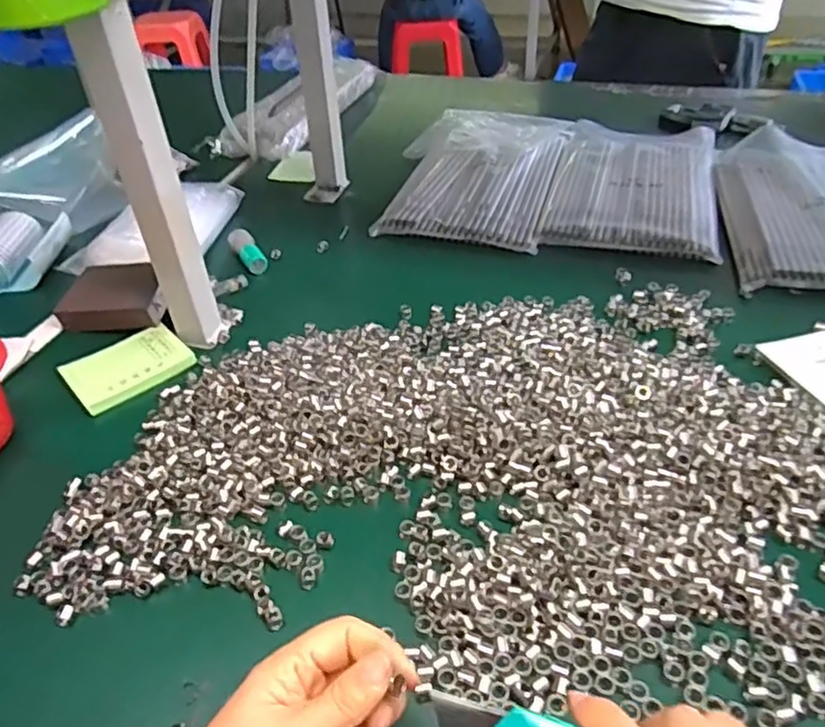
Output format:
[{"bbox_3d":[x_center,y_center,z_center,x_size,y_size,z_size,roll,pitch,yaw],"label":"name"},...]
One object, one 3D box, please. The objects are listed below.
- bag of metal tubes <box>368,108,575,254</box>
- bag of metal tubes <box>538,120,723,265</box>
[{"bbox_3d":[0.078,-0.245,0.828,0.199,0.032,0.313,8,40,16],"label":"bag of metal tubes"},{"bbox_3d":[0.268,-0.224,0.798,0.180,0.018,0.322,8,40,16],"label":"bag of metal tubes"}]

